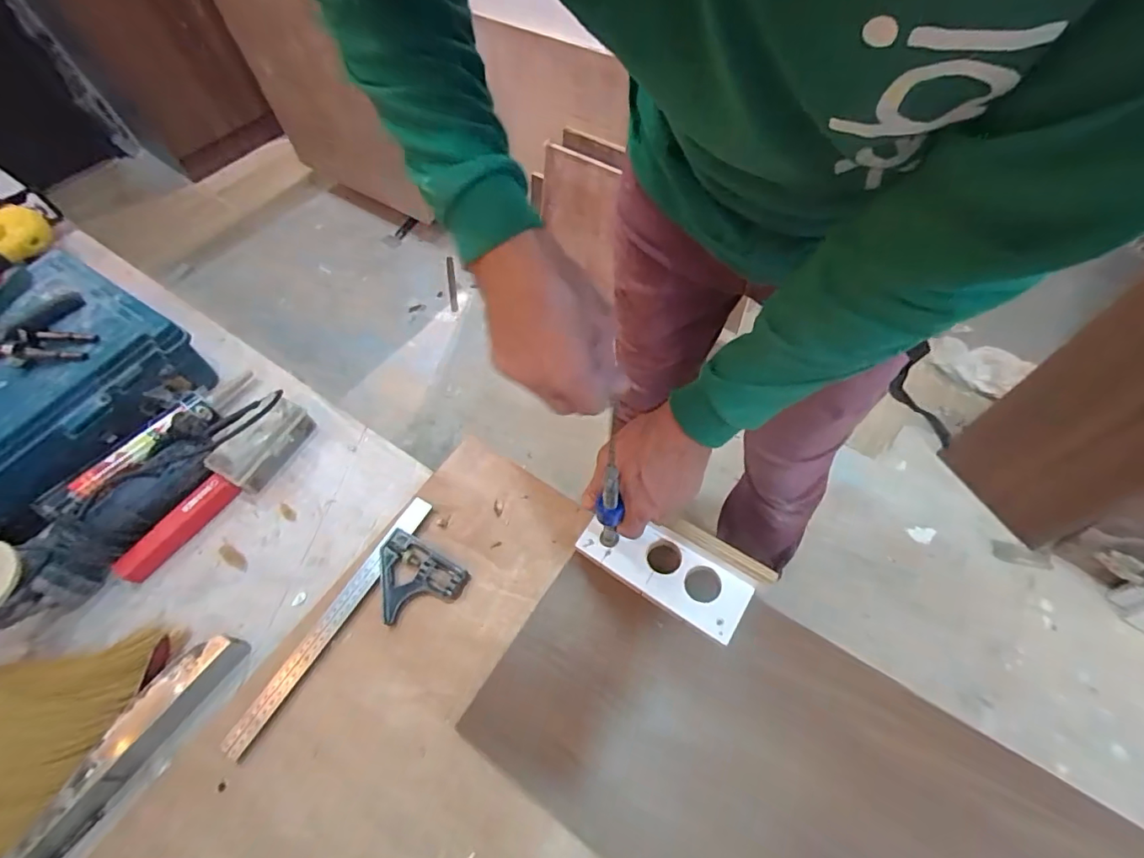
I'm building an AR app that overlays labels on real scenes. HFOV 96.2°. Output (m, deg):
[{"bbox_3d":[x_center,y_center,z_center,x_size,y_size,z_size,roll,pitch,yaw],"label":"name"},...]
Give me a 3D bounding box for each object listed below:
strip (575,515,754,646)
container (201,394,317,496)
[{"bbox_3d":[0.093,0.145,0.538,0.178,0.006,0.067,30,74,21],"label":"strip"},{"bbox_3d":[-0.412,0.019,0.690,0.063,0.056,0.128,27,62,20],"label":"container"}]

